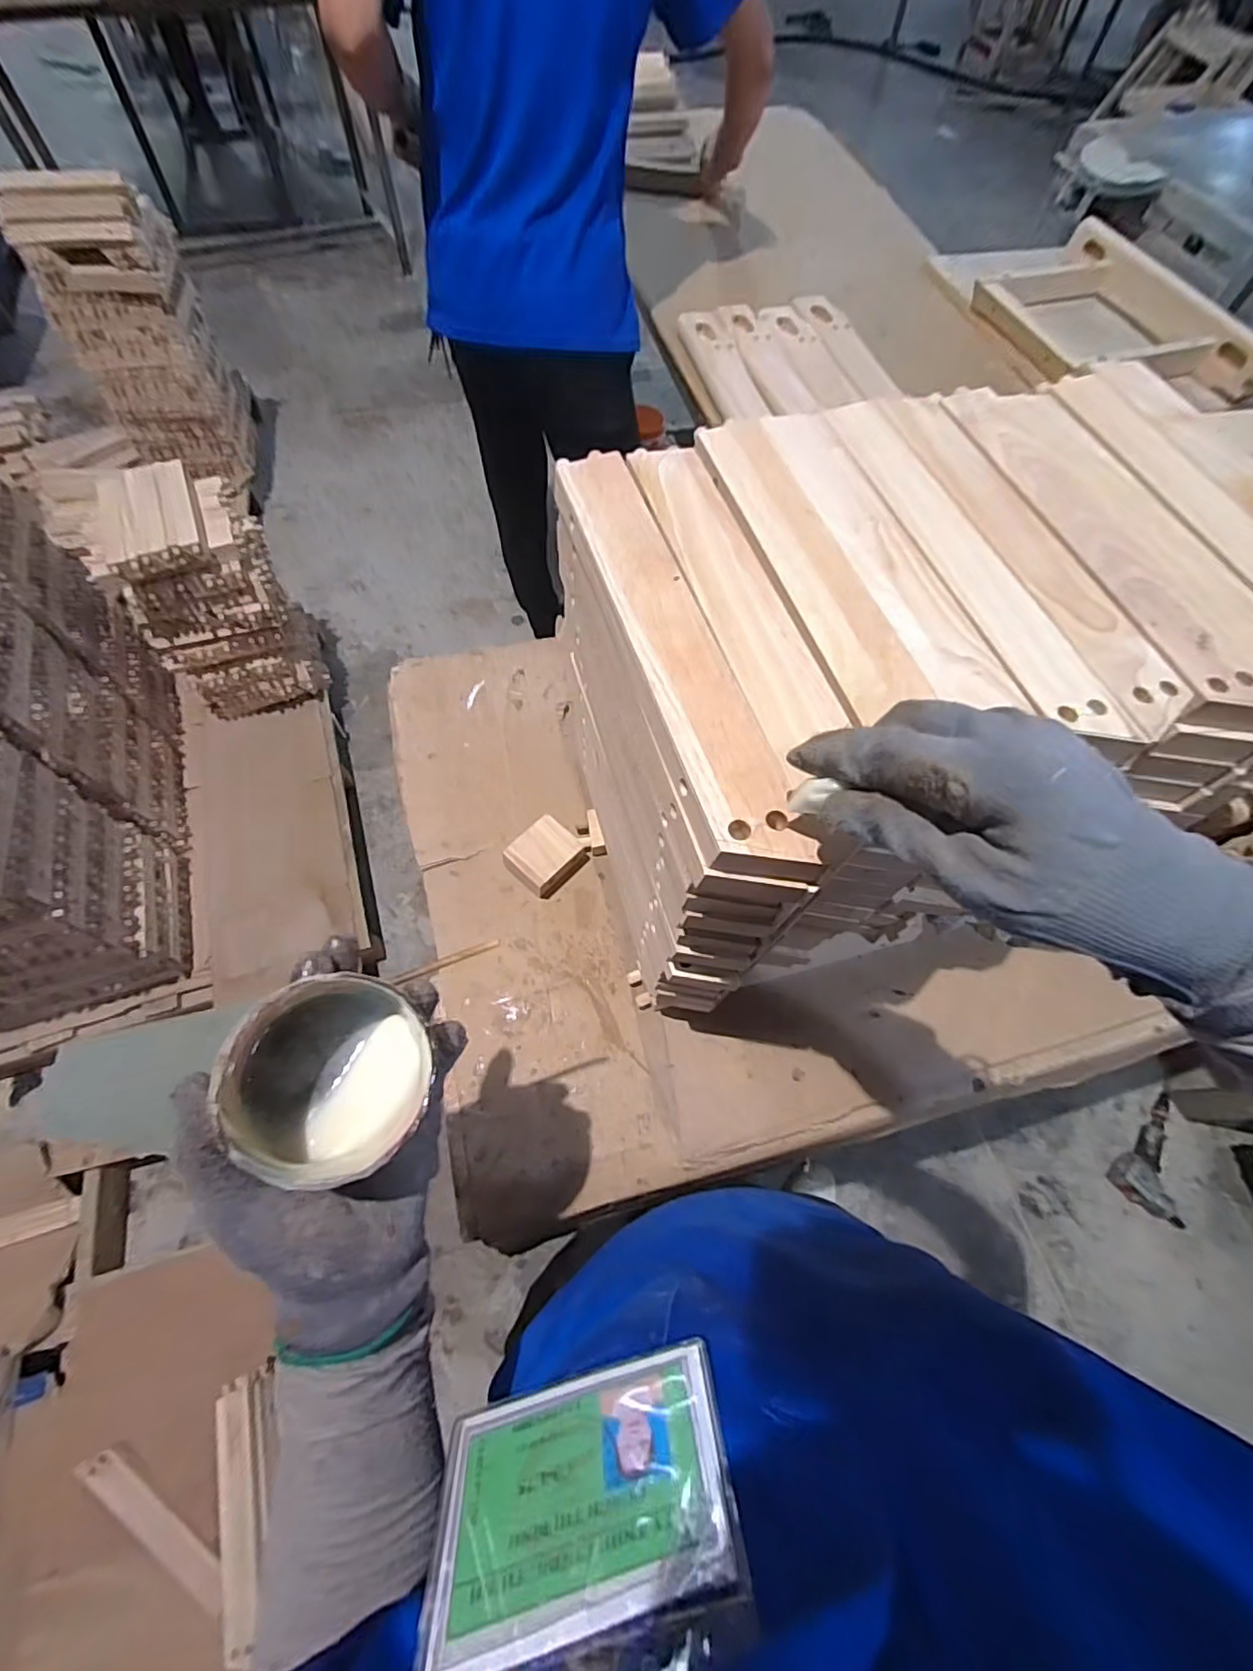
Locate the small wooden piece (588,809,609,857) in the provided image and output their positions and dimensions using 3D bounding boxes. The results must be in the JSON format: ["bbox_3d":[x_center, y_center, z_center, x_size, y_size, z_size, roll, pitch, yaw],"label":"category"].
[{"bbox_3d":[-0.031,-0.002,0.622,0.015,0.018,0.048,-11,85,-6],"label":"small wooden piece"}]

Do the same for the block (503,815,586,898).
[{"bbox_3d":[-0.082,0.020,0.607,0.053,0.032,0.068,37,68,14],"label":"block"}]

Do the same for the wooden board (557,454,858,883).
[{"bbox_3d":[0.020,-0.103,0.320,0.054,0.017,0.285,-17,67,-8],"label":"wooden board"}]

